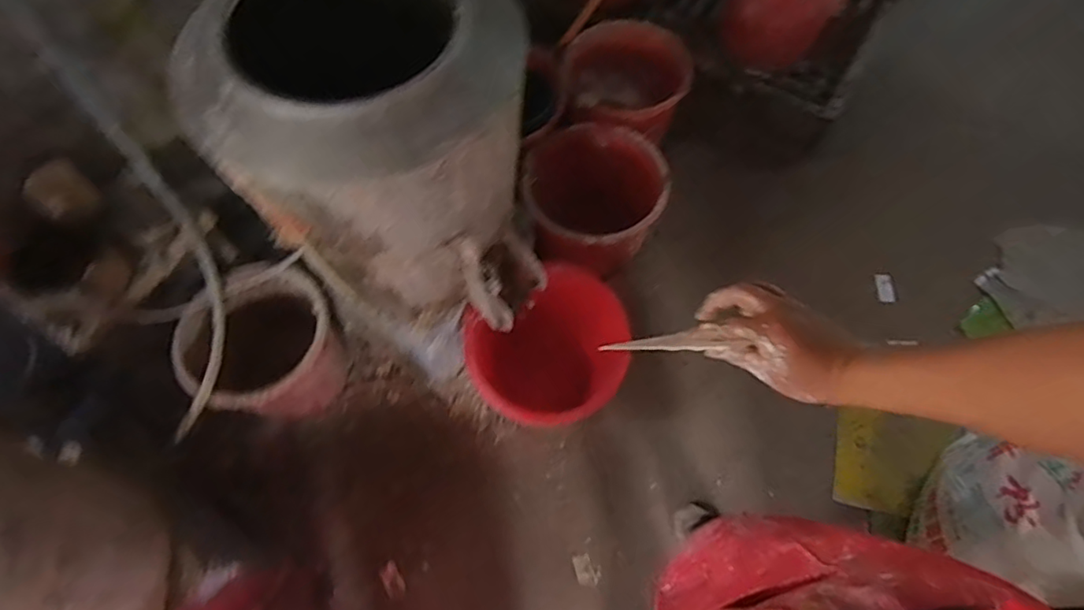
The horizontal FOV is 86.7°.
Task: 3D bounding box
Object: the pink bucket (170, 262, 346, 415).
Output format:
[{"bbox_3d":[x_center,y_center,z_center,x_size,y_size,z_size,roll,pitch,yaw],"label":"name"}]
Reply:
[{"bbox_3d":[-0.603,0.093,1.294,0.252,0.296,0.310,30,71,13],"label":"pink bucket"}]

